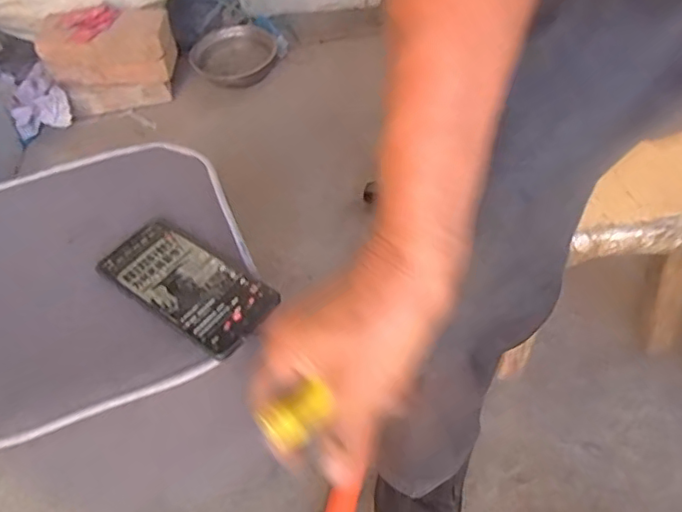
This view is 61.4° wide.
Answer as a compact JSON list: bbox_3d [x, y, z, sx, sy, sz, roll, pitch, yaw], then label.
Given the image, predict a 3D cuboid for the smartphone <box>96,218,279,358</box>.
[{"bbox_3d":[-0.134,0.025,0.505,0.159,0.013,0.077,30,58,23],"label":"smartphone"}]

